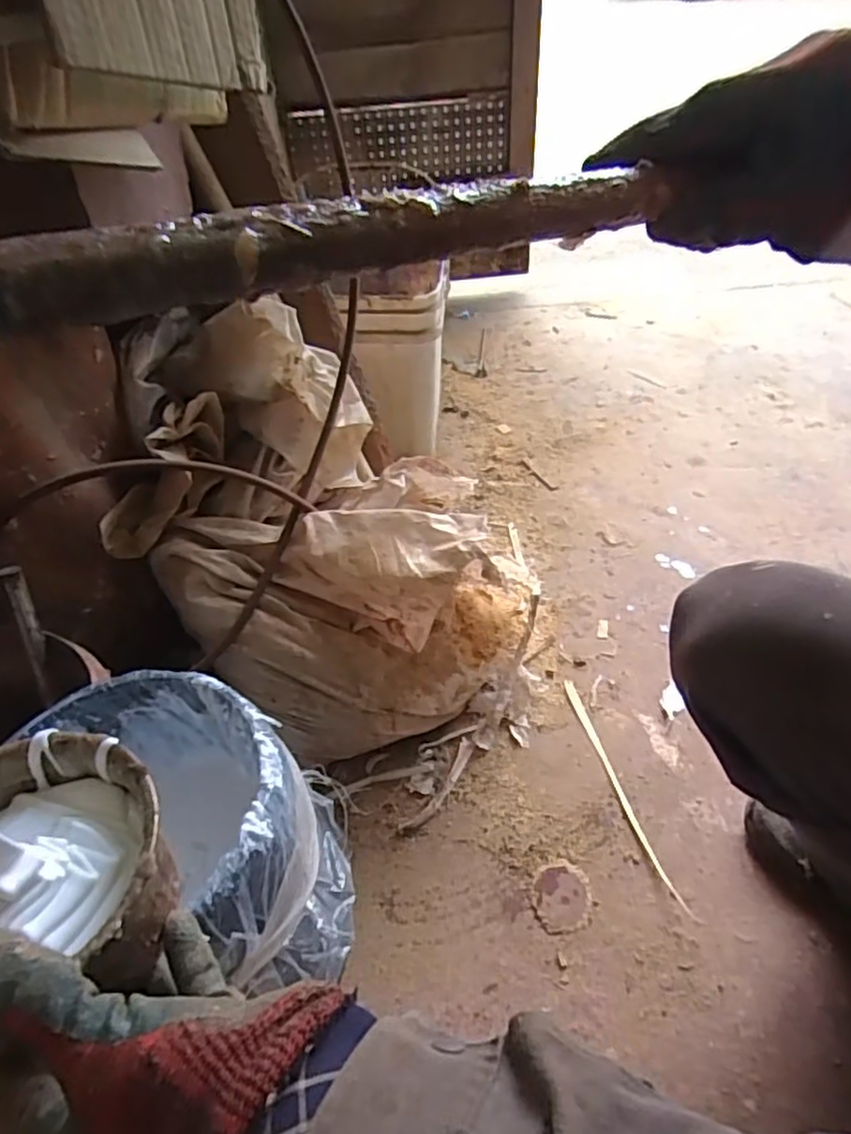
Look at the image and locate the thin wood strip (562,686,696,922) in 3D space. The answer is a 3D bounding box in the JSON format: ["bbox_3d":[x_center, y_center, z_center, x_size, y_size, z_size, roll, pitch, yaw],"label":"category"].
[{"bbox_3d":[0.223,0.251,0.772,0.016,0.004,0.291,-13,46,-8],"label":"thin wood strip"}]

